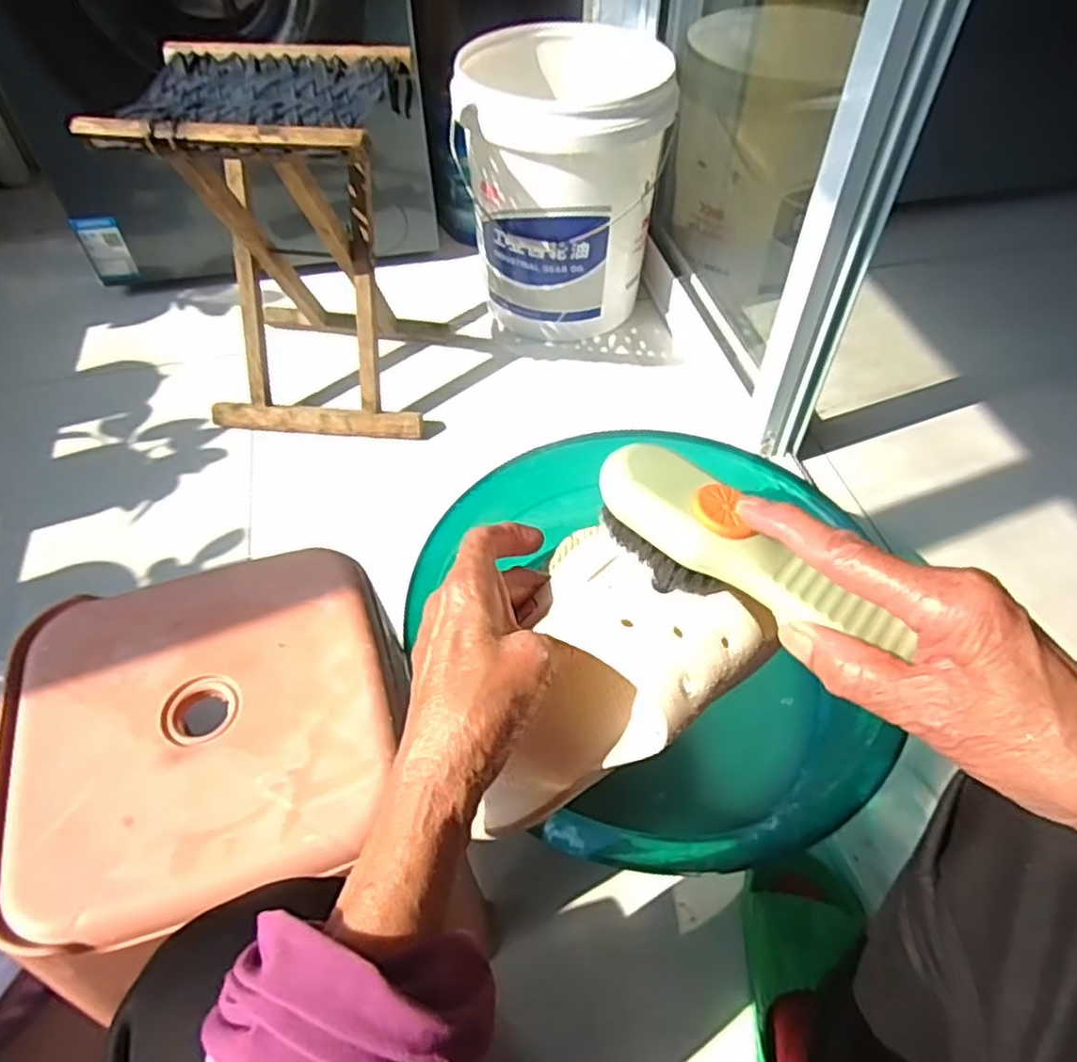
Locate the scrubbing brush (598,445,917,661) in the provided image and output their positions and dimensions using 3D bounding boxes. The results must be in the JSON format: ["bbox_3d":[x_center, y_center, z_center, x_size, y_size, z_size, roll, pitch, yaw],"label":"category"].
[{"bbox_3d":[0.080,0.014,0.295,0.127,0.043,0.030,33,58,17],"label":"scrubbing brush"}]

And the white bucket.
[{"bbox_3d":[0.033,-0.535,1.150,0.291,0.358,0.306,0,51,0],"label":"white bucket"}]

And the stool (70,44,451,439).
[{"bbox_3d":[-0.314,-0.371,0.983,0.303,0.418,0.260,6,51,5],"label":"stool"}]

